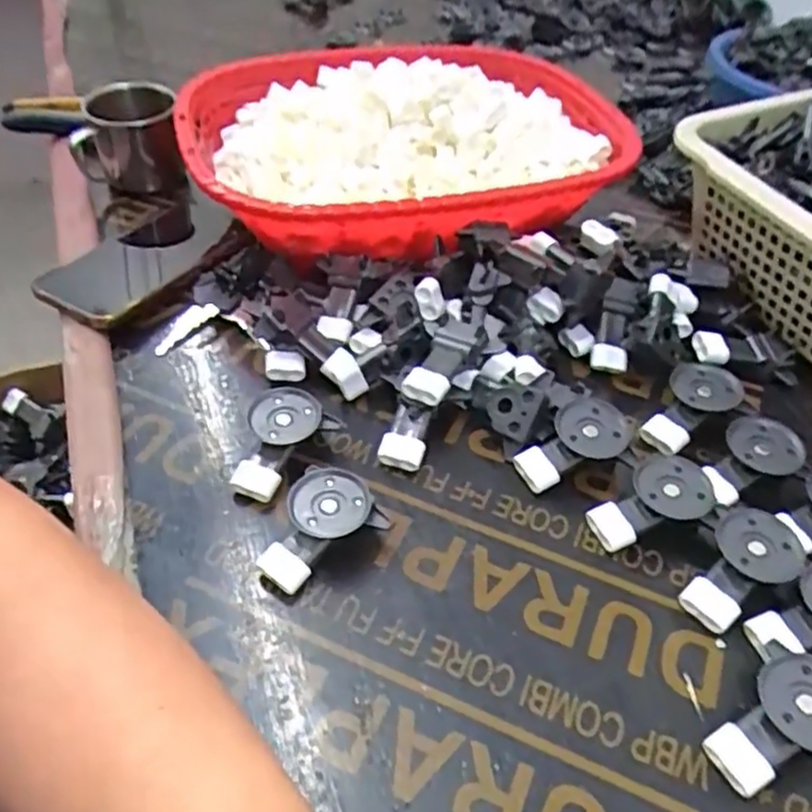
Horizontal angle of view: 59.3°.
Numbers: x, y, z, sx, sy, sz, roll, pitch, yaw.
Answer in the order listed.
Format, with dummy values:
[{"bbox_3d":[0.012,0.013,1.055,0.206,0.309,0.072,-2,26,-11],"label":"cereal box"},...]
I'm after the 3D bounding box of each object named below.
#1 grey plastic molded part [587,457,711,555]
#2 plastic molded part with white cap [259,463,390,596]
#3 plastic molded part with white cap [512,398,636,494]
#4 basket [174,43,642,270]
[{"bbox_3d":[0.138,0.055,0.403,0.070,0.014,0.039,-32,51,-1],"label":"grey plastic molded part"},{"bbox_3d":[-0.050,0.065,0.385,0.066,0.029,0.045,-27,53,-27],"label":"plastic molded part with white cap"},{"bbox_3d":[0.103,0.022,0.432,0.076,0.019,0.038,-33,53,-6],"label":"plastic molded part with white cap"},{"bbox_3d":[0.001,-0.222,0.616,0.359,0.084,0.292,-14,48,-17],"label":"basket"}]

